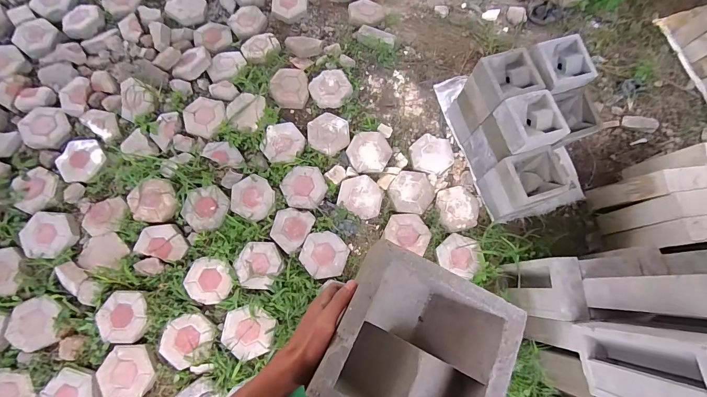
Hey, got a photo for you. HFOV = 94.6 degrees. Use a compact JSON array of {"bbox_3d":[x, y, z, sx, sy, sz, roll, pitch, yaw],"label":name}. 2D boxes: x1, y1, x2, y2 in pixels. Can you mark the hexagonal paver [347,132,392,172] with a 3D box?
[{"bbox_3d":[0.075,-0.222,1.557,0.202,0.041,0.207,24,74,5],"label":"hexagonal paver"}]

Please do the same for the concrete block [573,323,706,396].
[{"bbox_3d":[0.756,0.432,0.820,0.088,0.397,0.213,-9,73,-6],"label":"concrete block"}]

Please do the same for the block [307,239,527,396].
[{"bbox_3d":[0.080,0.184,0.398,0.199,0.075,0.193,26,75,6],"label":"block"}]

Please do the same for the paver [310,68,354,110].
[{"bbox_3d":[-0.115,-0.551,1.626,0.194,0.044,0.201,-28,76,-9],"label":"paver"}]

